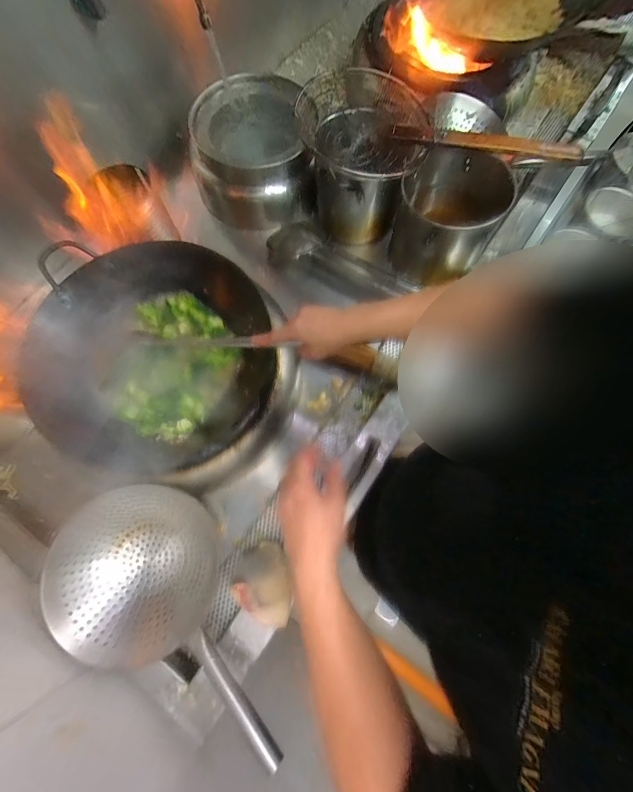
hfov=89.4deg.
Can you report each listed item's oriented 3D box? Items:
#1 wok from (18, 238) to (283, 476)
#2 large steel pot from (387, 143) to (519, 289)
[{"bbox_3d":[-0.300,-0.082,0.618,0.422,0.120,0.442,2,73,3],"label":"wok"},{"bbox_3d":[0.306,-0.416,0.769,0.222,0.228,0.207,-1,72,2],"label":"large steel pot"}]

